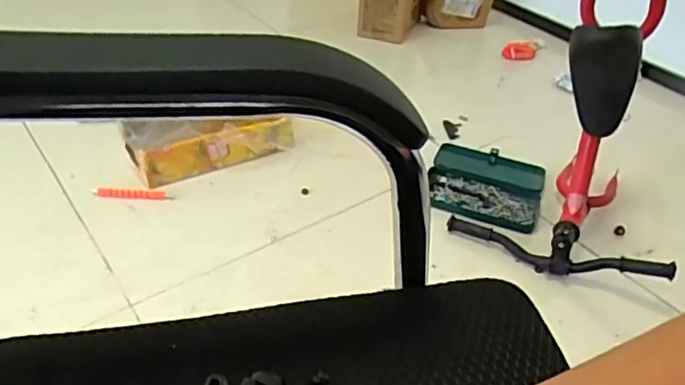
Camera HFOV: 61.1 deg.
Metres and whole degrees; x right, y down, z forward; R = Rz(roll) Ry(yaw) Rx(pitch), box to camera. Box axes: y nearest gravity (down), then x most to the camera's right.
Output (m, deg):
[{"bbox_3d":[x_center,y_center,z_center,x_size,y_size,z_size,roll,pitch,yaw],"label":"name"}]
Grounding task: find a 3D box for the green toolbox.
[{"bbox_3d":[0.320,-0.022,1.301,0.250,0.050,0.252,17,40,14],"label":"green toolbox"}]

